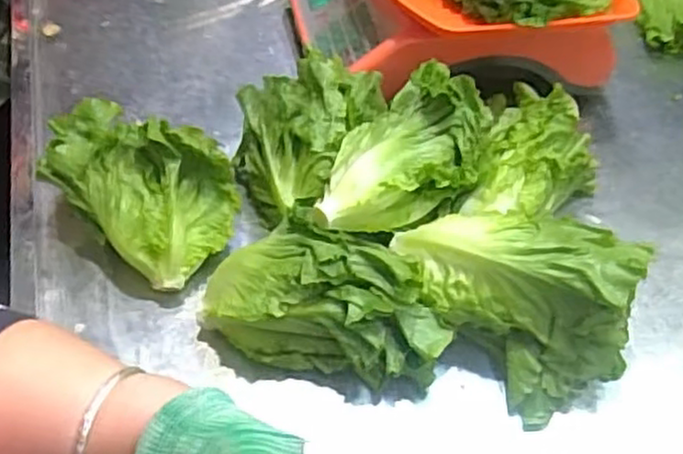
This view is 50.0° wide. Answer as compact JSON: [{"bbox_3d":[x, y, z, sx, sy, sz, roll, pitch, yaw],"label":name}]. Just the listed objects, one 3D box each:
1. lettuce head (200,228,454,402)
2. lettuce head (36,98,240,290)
[{"bbox_3d":[-0.012,0.052,0.521,0.170,0.083,0.091,5,49,0],"label":"lettuce head"},{"bbox_3d":[-0.153,-0.029,0.580,0.144,0.087,0.105,32,54,21],"label":"lettuce head"}]

